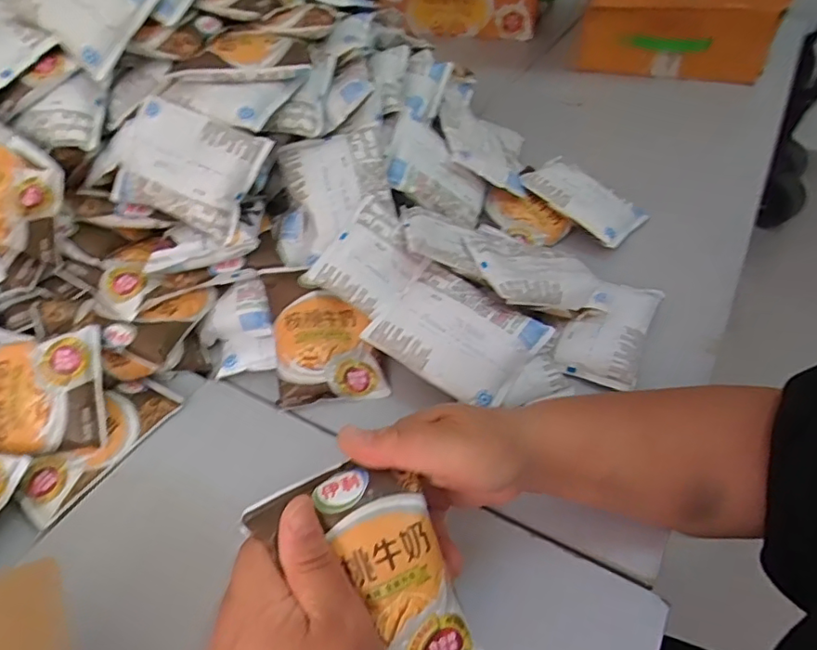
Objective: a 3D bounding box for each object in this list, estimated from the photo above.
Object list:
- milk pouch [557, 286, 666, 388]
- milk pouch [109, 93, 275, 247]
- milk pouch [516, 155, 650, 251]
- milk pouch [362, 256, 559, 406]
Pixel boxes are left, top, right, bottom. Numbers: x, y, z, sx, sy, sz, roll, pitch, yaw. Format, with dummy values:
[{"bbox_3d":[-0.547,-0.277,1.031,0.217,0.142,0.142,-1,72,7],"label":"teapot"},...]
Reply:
[{"bbox_3d":[0.181,-0.001,0.515,0.067,0.025,0.122,19,50,22],"label":"milk pouch"},{"bbox_3d":[-0.191,-0.136,0.488,0.126,0.024,0.092,25,89,13],"label":"milk pouch"},{"bbox_3d":[0.195,-0.140,0.634,0.125,0.019,0.076,39,67,15],"label":"milk pouch"},{"bbox_3d":[0.039,0.007,0.481,0.127,0.017,0.091,30,75,18],"label":"milk pouch"}]

